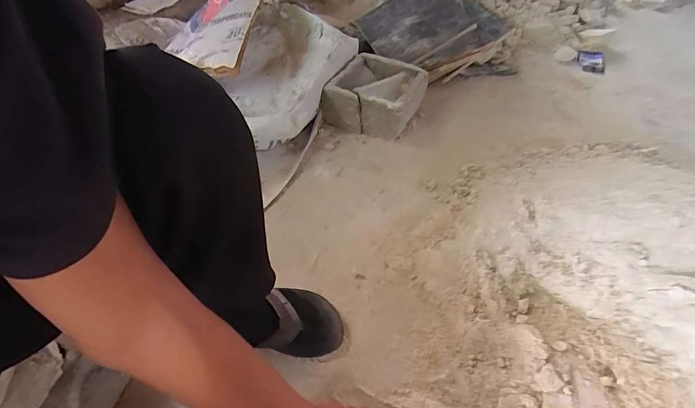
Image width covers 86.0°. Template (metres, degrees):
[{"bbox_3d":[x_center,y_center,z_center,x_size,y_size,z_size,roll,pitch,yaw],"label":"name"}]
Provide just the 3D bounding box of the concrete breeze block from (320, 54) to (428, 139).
[{"bbox_3d":[0.070,-0.268,0.929,0.207,0.104,0.190,20,56,13],"label":"concrete breeze block"}]

